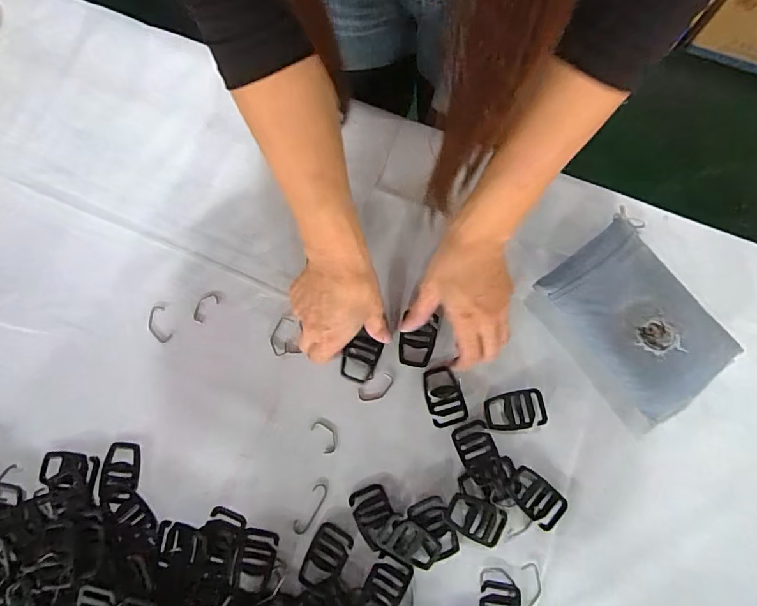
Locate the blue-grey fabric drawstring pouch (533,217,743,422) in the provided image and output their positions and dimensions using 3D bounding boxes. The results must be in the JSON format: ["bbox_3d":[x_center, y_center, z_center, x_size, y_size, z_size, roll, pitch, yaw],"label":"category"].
[{"bbox_3d":[0.240,0.016,0.422,0.114,0.042,0.166,-36,80,-7],"label":"blue-grey fabric drawstring pouch"}]

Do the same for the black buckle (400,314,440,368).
[{"bbox_3d":[0.039,0.036,0.442,0.035,0.006,0.053,14,78,4],"label":"black buckle"}]

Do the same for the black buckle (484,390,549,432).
[{"bbox_3d":[0.130,0.104,0.423,0.057,0.006,0.035,-12,78,-2],"label":"black buckle"}]

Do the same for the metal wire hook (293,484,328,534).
[{"bbox_3d":[-0.064,0.194,0.418,0.016,0.004,0.048,29,80,7],"label":"metal wire hook"}]

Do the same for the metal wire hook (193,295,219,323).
[{"bbox_3d":[-0.179,0.004,0.455,0.018,0.004,0.033,39,81,9],"label":"metal wire hook"}]

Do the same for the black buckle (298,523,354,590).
[{"bbox_3d":[-0.048,0.232,0.405,0.033,0.004,0.054,27,79,6],"label":"black buckle"}]

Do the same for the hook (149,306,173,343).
[{"bbox_3d":[-0.224,0.022,0.450,0.021,0.004,0.039,-21,78,-4],"label":"hook"}]

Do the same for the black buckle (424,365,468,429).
[{"bbox_3d":[0.063,0.090,0.429,0.034,0.005,0.056,-15,78,-2],"label":"black buckle"}]

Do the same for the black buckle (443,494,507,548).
[{"bbox_3d":[0.089,0.197,0.406,0.054,0.004,0.035,25,79,6],"label":"black buckle"}]

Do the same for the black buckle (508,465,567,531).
[{"bbox_3d":[0.144,0.177,0.406,0.054,0.004,0.033,44,82,9],"label":"black buckle"}]

